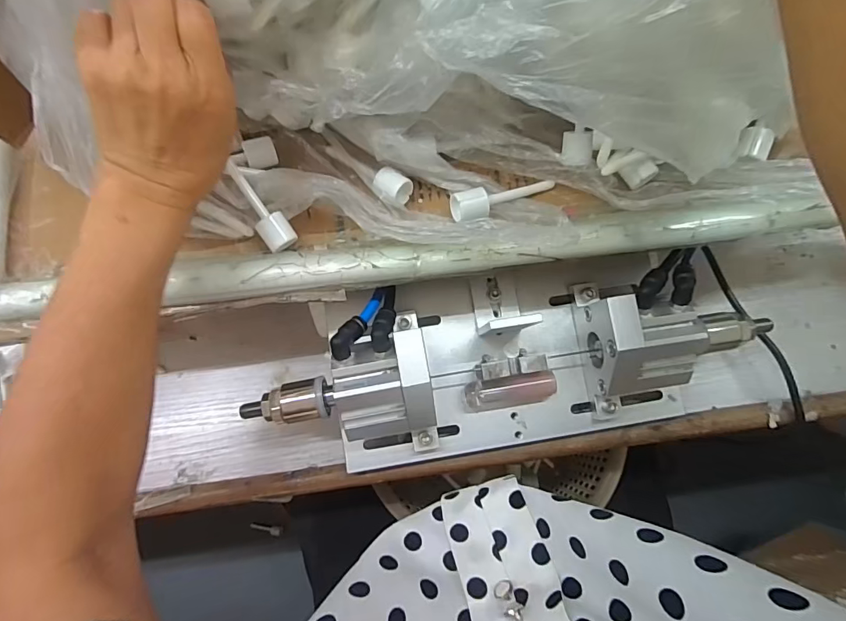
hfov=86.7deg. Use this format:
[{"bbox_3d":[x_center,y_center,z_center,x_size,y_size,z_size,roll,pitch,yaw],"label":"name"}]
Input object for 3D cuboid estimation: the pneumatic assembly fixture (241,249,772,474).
[{"bbox_3d":[0.058,0.038,0.346,0.342,0.100,0.128,-10,73,-1],"label":"pneumatic assembly fixture"}]

